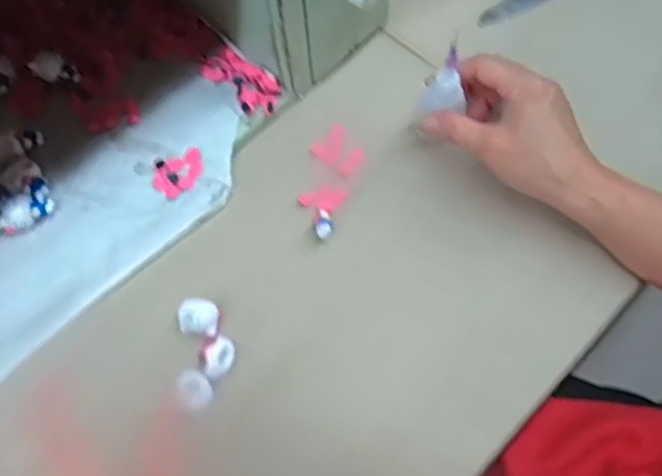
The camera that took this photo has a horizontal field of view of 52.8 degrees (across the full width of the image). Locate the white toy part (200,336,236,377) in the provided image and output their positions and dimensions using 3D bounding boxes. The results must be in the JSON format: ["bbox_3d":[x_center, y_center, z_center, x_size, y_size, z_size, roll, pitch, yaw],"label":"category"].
[{"bbox_3d":[-0.069,0.072,0.407,0.022,0.009,0.019,-30,68,-11],"label":"white toy part"}]

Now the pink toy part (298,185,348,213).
[{"bbox_3d":[-0.006,-0.029,0.474,0.031,0.007,0.021,12,66,8],"label":"pink toy part"}]

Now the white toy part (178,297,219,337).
[{"bbox_3d":[-0.084,0.050,0.426,0.024,0.010,0.021,4,65,4],"label":"white toy part"}]

